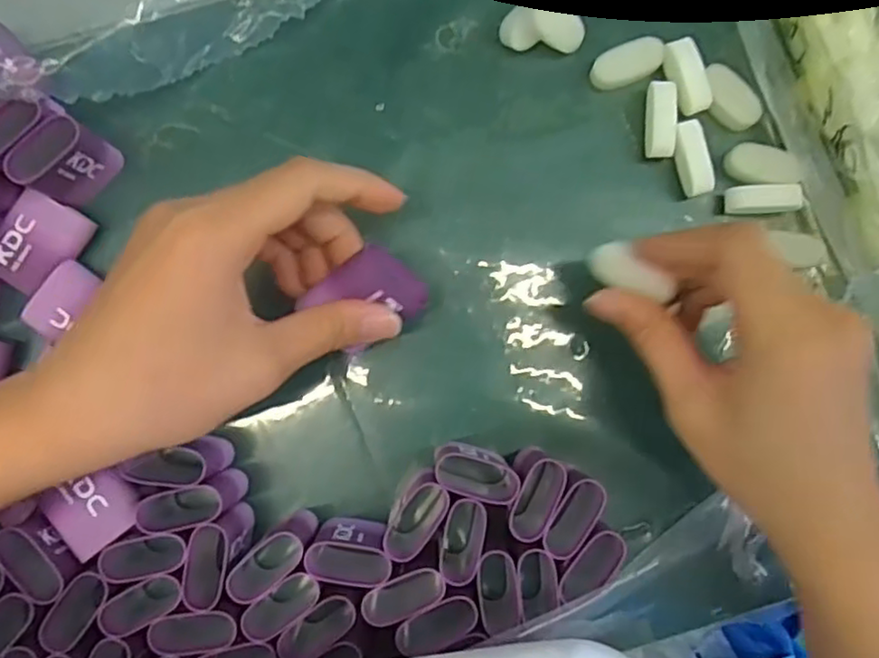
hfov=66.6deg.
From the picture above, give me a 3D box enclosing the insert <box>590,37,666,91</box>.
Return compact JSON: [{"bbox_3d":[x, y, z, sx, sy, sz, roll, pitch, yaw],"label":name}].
[{"bbox_3d":[0.088,-0.125,0.313,0.034,0.006,0.018,-24,83,-1],"label":"insert"}]

